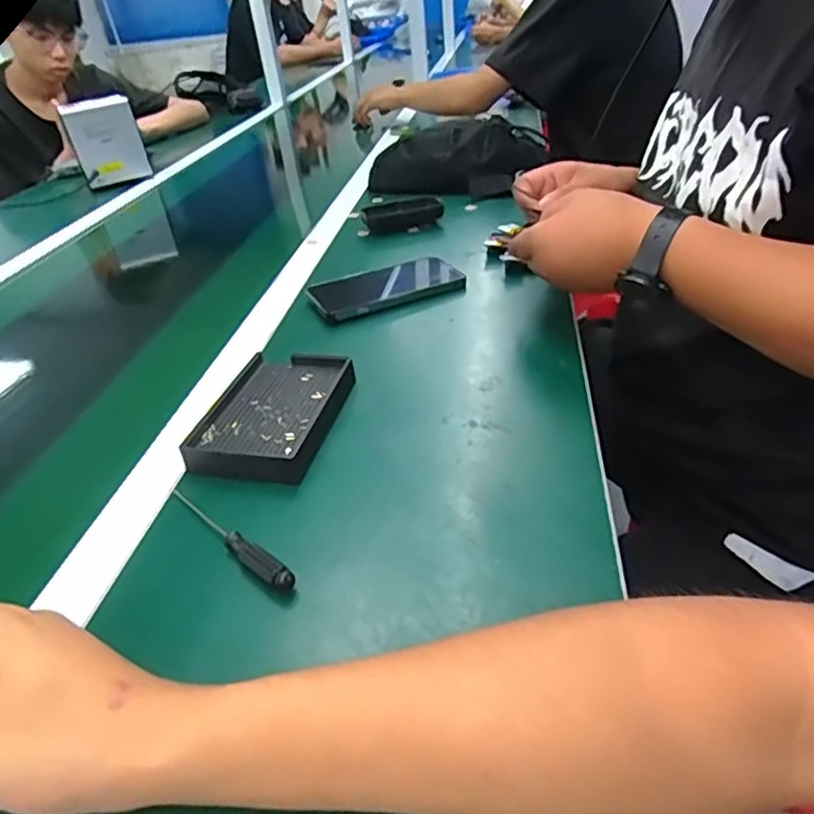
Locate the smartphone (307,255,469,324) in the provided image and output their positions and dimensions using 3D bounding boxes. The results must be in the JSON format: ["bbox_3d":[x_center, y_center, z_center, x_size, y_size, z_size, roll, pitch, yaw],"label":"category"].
[{"bbox_3d":[-0.022,-0.130,0.666,0.162,0.017,0.085,-22,38,-21],"label":"smartphone"}]

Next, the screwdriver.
[{"bbox_3d":[-0.114,0.079,0.388,0.015,0.013,0.129,-33,43,-32],"label":"screwdriver"}]

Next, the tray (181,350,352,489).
[{"bbox_3d":[-0.106,0.005,0.483,0.100,0.023,0.137,4,37,14],"label":"tray"}]

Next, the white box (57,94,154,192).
[{"bbox_3d":[-0.565,-0.497,1.162,0.122,0.152,0.024,-17,36,-13],"label":"white box"}]

